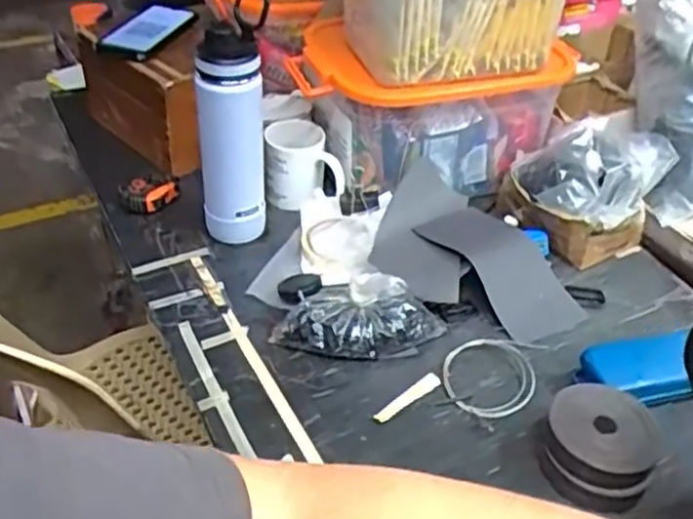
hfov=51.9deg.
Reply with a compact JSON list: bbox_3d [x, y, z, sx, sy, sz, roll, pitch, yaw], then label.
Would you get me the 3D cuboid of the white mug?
[{"bbox_3d":[-0.057,-0.125,0.950,0.100,0.086,0.101,-2,40,-4],"label":"white mug"}]

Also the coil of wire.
[{"bbox_3d":[0.154,0.113,0.751,0.091,0.021,0.133,19,41,18],"label":"coil of wire"}]

